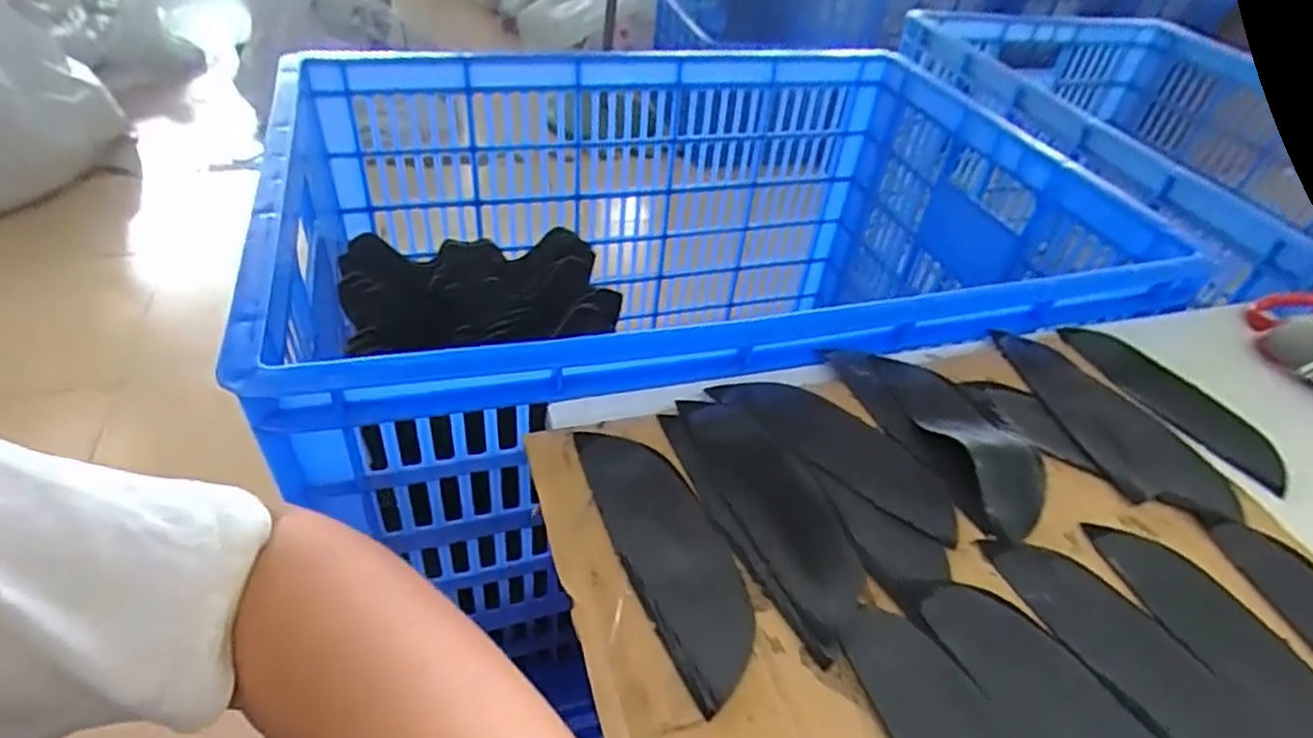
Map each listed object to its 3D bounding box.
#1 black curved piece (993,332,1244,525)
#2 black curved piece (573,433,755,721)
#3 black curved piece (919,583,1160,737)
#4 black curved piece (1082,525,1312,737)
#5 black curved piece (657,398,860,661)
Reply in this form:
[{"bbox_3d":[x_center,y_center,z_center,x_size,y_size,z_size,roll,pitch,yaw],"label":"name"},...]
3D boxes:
[{"bbox_3d":[0.255,0.024,0.402,0.064,0.010,0.152,-5,42,-14],"label":"black curved piece"},{"bbox_3d":[0.006,0.078,0.315,0.045,0.005,0.138,-18,49,-21],"label":"black curved piece"},{"bbox_3d":[0.161,0.135,0.265,0.044,0.005,0.133,-19,47,-27],"label":"black curved piece"},{"bbox_3d":[0.251,0.121,0.292,0.051,0.004,0.139,-6,42,-15],"label":"black curved piece"},{"bbox_3d":[0.052,0.063,0.334,0.057,0.006,0.145,-13,45,-22],"label":"black curved piece"}]

